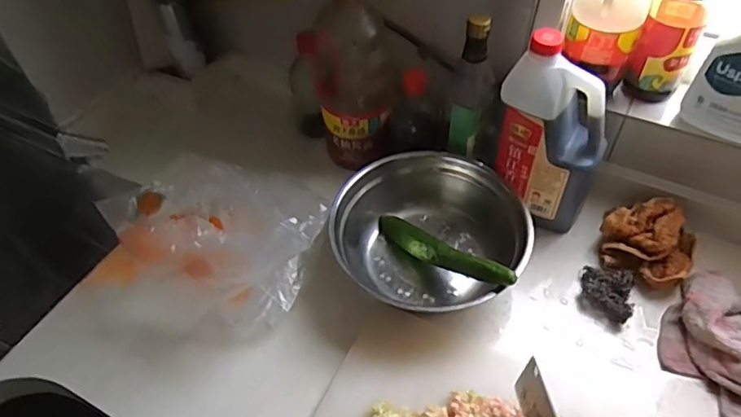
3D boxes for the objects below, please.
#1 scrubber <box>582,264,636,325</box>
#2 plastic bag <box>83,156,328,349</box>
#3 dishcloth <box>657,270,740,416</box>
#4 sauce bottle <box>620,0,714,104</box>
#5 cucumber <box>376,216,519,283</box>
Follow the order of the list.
[{"bbox_3d":[0.302,0.107,0.681,0.057,0.030,0.074,12,52,12],"label":"scrubber"},{"bbox_3d":[-0.224,0.045,0.682,0.322,0.148,0.190,16,53,16],"label":"plastic bag"},{"bbox_3d":[0.409,0.166,0.613,0.121,0.045,0.205,-9,50,-5],"label":"dishcloth"},{"bbox_3d":[0.380,-0.253,0.639,0.066,0.260,0.072,23,55,21],"label":"sauce bottle"},{"bbox_3d":[0.088,0.054,0.687,0.030,0.034,0.236,-35,31,-24],"label":"cucumber"}]

